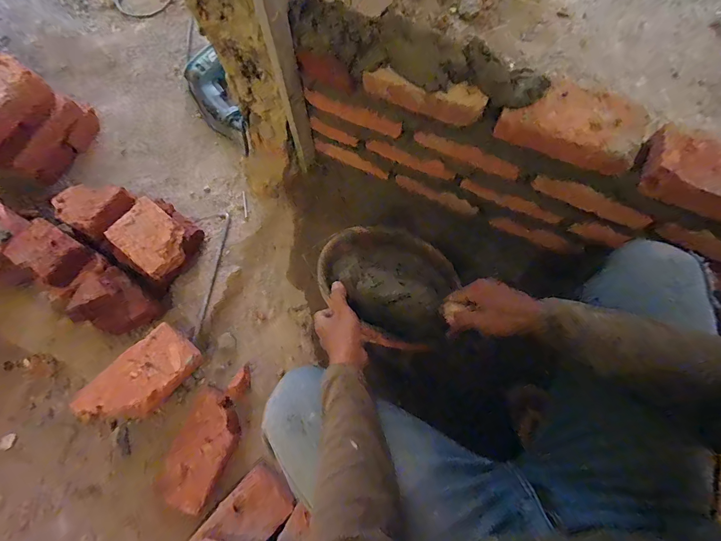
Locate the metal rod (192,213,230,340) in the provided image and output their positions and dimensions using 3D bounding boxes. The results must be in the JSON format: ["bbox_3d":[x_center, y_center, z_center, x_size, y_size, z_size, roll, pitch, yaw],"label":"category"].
[{"bbox_3d":[-0.316,0.005,0.745,0.013,0.009,0.279,8,76,2],"label":"metal rod"}]

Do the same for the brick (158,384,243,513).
[{"bbox_3d":[-0.299,0.337,0.664,0.110,0.054,0.196,22,77,5],"label":"brick"}]

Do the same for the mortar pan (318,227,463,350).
[{"bbox_3d":[0.043,0.016,0.585,0.237,0.107,0.192,21,77,5],"label":"mortar pan"}]

